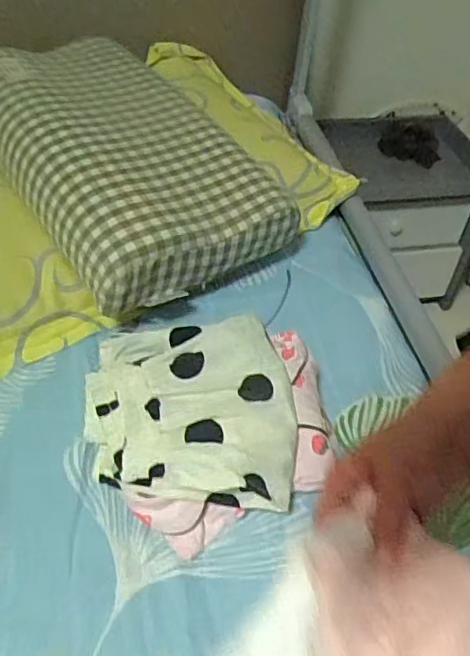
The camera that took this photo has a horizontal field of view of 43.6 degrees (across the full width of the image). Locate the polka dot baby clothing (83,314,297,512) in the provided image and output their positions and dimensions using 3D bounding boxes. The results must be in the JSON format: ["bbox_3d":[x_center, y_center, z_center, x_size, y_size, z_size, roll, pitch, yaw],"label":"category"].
[{"bbox_3d":[-0.042,0.086,0.598,0.205,0.090,0.185,5,46,1],"label":"polka dot baby clothing"}]

